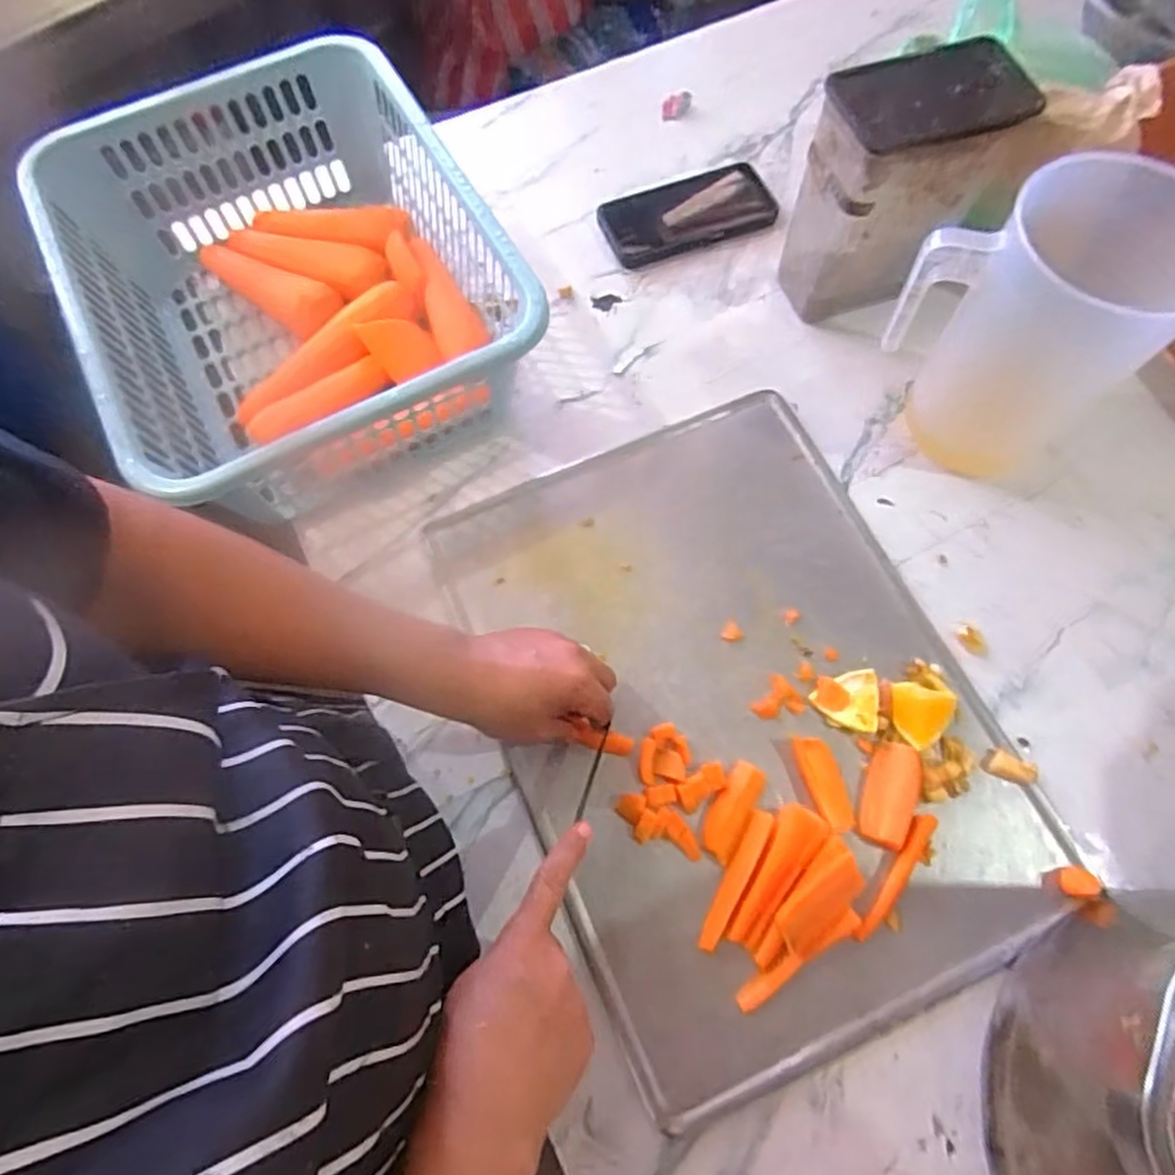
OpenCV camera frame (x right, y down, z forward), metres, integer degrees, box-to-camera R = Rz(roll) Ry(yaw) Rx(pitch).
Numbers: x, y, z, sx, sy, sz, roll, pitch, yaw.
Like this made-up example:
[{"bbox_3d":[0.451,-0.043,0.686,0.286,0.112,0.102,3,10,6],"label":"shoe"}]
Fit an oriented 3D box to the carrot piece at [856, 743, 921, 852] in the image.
[{"bbox_3d":[0.209,0.142,0.491,0.033,0.017,0.070,19,70,9],"label":"carrot piece"}]

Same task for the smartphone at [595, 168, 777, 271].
[{"bbox_3d":[0.098,-0.366,0.694,0.164,0.016,0.075,-18,69,-5],"label":"smartphone"}]

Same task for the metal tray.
[{"bbox_3d":[0.104,0.081,0.522,0.318,0.017,0.449,-21,69,-6],"label":"metal tray"}]

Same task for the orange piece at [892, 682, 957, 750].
[{"bbox_3d":[0.237,0.092,0.502,0.042,0.009,0.043,15,70,8],"label":"orange piece"}]

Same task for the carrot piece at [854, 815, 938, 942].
[{"bbox_3d":[0.200,0.187,0.461,0.015,0.012,0.094,36,74,15],"label":"carrot piece"}]

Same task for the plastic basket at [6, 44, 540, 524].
[{"bbox_3d":[-0.241,-0.250,0.595,0.300,0.137,0.391,-25,70,-8],"label":"plastic basket"}]

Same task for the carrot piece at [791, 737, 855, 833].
[{"bbox_3d":[0.164,0.135,0.490,0.025,0.014,0.066,-16,69,-4],"label":"carrot piece"}]

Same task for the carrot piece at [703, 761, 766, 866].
[{"bbox_3d":[0.099,0.152,0.485,0.025,0.009,0.065,29,72,13],"label":"carrot piece"}]

